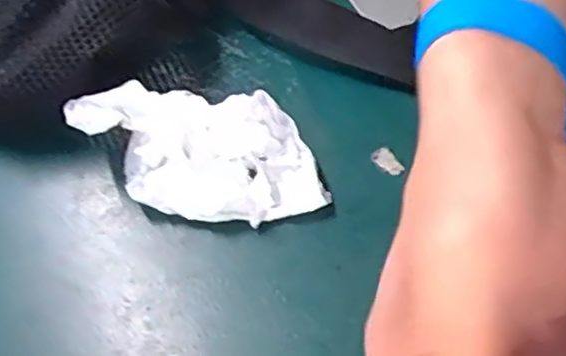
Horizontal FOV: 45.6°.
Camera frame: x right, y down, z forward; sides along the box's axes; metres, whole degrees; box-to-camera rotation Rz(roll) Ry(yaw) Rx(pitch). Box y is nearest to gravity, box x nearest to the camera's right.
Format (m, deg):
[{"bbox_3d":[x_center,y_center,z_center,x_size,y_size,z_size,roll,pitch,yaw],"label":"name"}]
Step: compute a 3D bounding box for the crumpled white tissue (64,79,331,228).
[{"bbox_3d":[-0.036,-0.012,0.285,0.108,0.028,0.052,12,60,18],"label":"crumpled white tissue"}]

